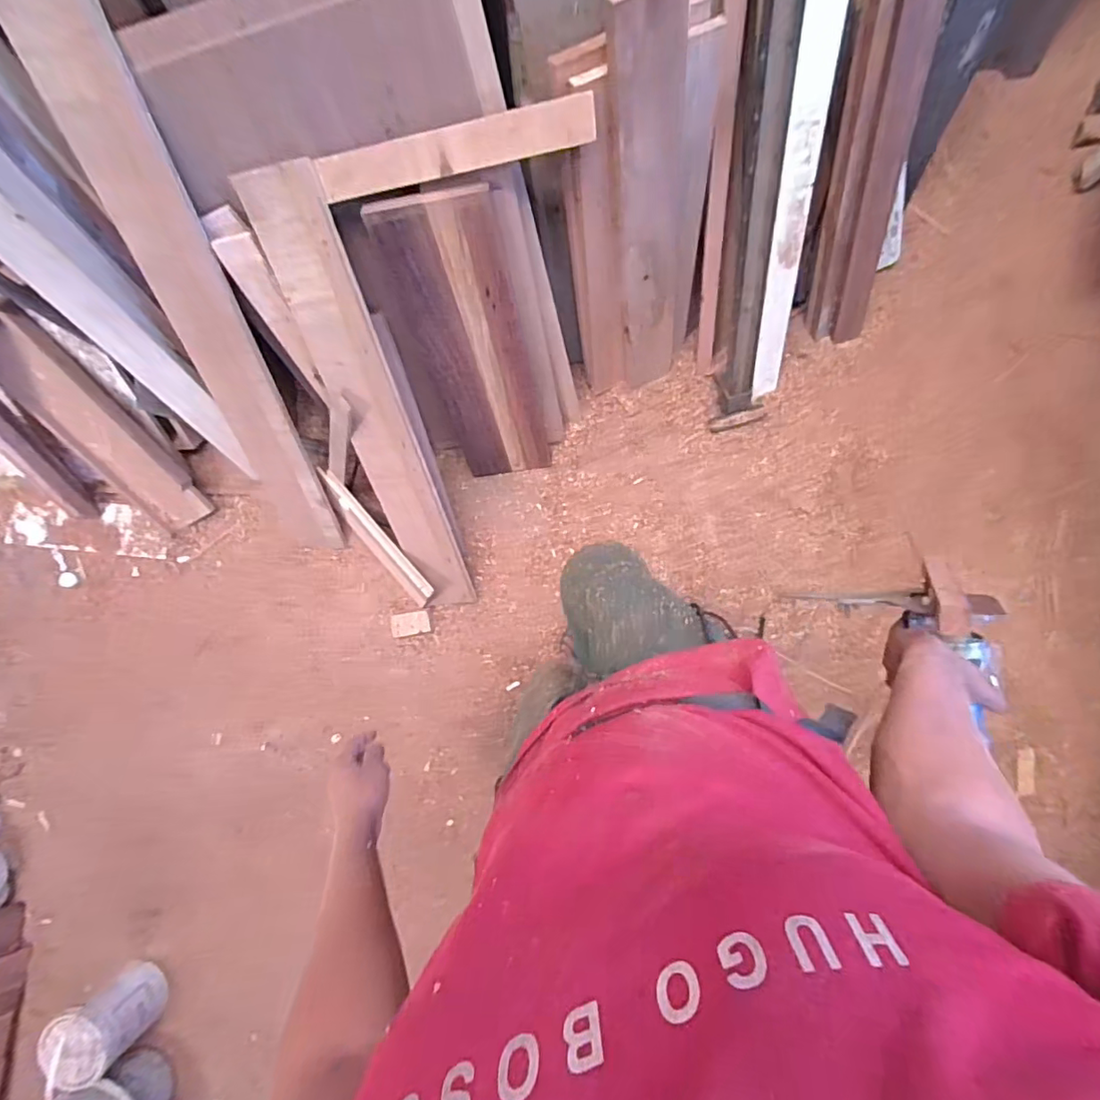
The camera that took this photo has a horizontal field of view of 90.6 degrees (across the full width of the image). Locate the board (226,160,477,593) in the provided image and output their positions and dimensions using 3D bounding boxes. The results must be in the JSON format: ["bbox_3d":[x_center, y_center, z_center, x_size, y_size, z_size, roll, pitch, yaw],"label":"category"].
[{"bbox_3d":[-0.366,-0.246,1.170,0.149,0.052,0.944,-8,126,8],"label":"board"}]

